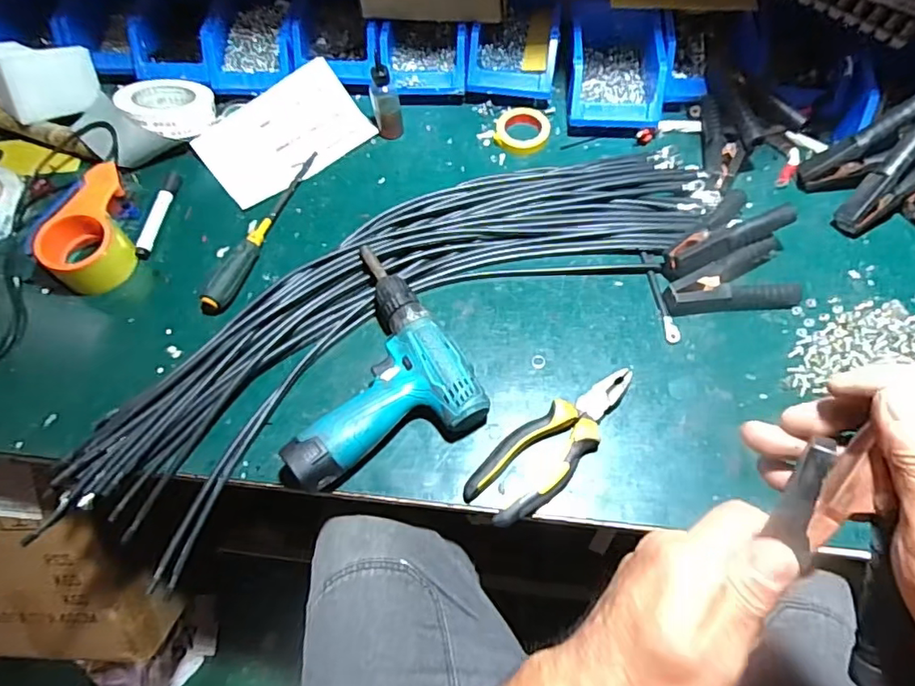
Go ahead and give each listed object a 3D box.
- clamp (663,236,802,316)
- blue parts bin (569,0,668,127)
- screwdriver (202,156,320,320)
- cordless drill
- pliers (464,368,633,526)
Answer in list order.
[{"bbox_3d":[0.299,-0.071,0.614,0.146,0.031,0.078,-8,62,-2],"label":"clamp"},{"bbox_3d":[0.207,-0.364,0.739,0.114,0.073,0.172,2,62,4],"label":"blue parts bin"},{"bbox_3d":[-0.232,-0.144,0.676,0.026,0.033,0.253,16,64,11],"label":"screwdriver"},{"bbox_3d":[-0.107,0.027,0.572,0.197,0.053,0.232,-32,65,-14],"label":"cordless drill"},{"bbox_3d":[0.096,0.094,0.543,0.067,0.024,0.196,40,71,21],"label":"pliers"}]

